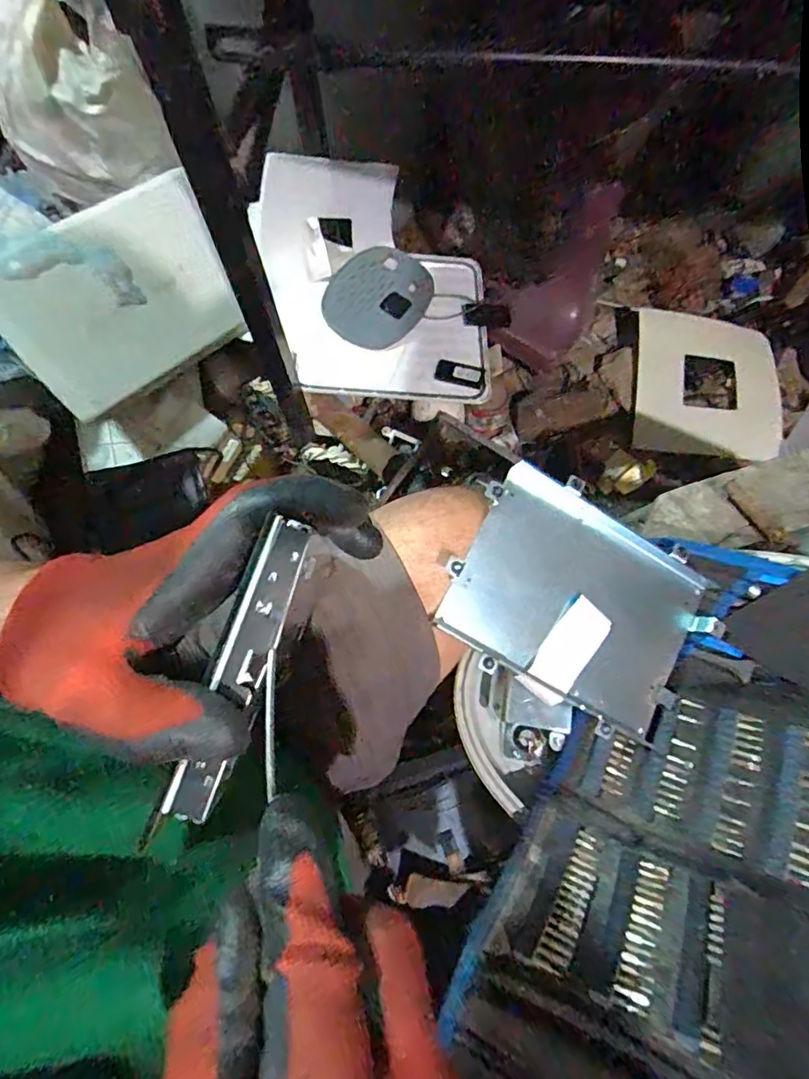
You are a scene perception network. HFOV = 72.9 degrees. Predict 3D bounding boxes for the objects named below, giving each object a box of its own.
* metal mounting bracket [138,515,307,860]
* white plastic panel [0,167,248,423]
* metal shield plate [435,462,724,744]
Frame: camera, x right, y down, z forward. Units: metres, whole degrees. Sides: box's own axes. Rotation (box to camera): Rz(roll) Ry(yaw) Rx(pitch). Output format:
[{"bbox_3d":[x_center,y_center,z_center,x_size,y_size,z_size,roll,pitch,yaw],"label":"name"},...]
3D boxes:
[{"bbox_3d":[-0.065,0.054,0.213,0.019,0.012,0.124,19,84,8],"label":"metal mounting bracket"},{"bbox_3d":[-0.380,-0.328,0.752,0.303,0.214,0.027,-40,30,-17],"label":"white plastic panel"},{"bbox_3d":[0.138,0.052,0.423,0.210,0.018,0.148,32,82,-9],"label":"metal shield plate"}]

